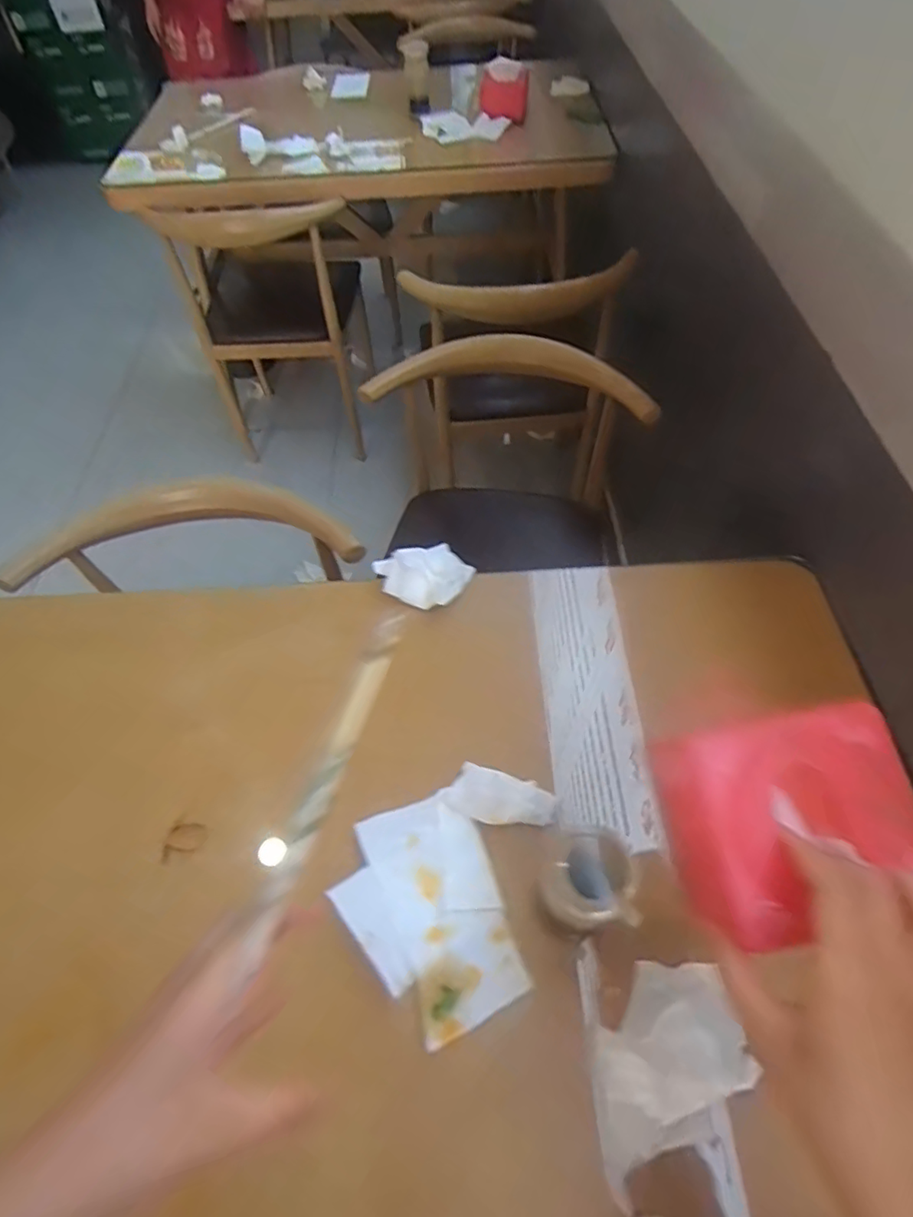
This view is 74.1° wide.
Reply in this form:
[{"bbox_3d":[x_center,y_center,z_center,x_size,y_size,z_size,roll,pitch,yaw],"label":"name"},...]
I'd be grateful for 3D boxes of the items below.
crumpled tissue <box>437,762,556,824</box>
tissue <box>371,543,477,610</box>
[{"bbox_3d":[0.039,0.175,0.552,0.099,0.022,0.045,17,58,14],"label":"crumpled tissue"},{"bbox_3d":[-0.032,-0.038,0.701,0.108,0.035,0.083,-21,57,-11],"label":"tissue"}]

